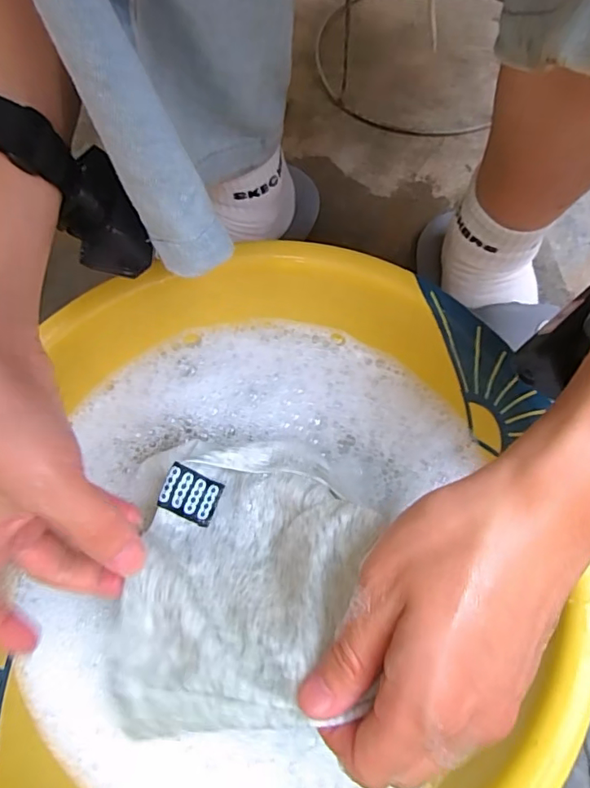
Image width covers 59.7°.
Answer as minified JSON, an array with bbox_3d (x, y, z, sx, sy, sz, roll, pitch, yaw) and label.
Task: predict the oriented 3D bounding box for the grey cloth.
[{"bbox_3d":[-0.031,0.086,0.275,0.134,0.091,0.148,-8,67,-1],"label":"grey cloth"}]

